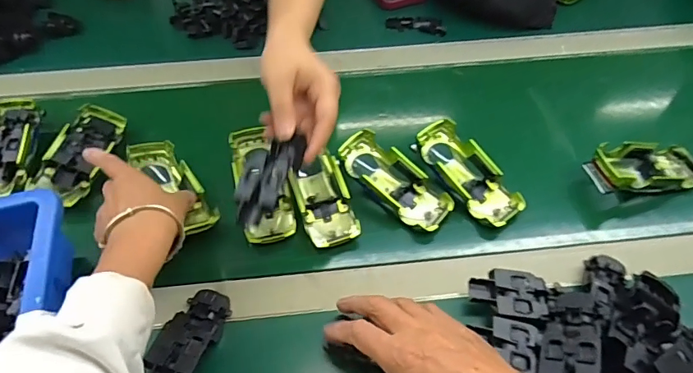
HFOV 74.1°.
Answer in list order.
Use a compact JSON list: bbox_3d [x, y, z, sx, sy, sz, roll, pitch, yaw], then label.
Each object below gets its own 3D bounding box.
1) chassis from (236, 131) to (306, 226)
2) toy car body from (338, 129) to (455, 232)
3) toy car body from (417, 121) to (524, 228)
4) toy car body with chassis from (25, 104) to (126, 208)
[{"bbox_3d":[-0.068,-0.007,0.411,0.041,0.023,0.086,18,57,18],"label":"chassis"},{"bbox_3d":[0.052,-0.005,0.507,0.132,0.033,0.054,42,66,15],"label":"toy car body"},{"bbox_3d":[0.133,-0.014,0.510,0.055,0.029,0.133,-31,70,-17],"label":"toy car body"},{"bbox_3d":[-0.301,-0.040,0.528,0.055,0.035,0.128,7,54,10],"label":"toy car body with chassis"}]

